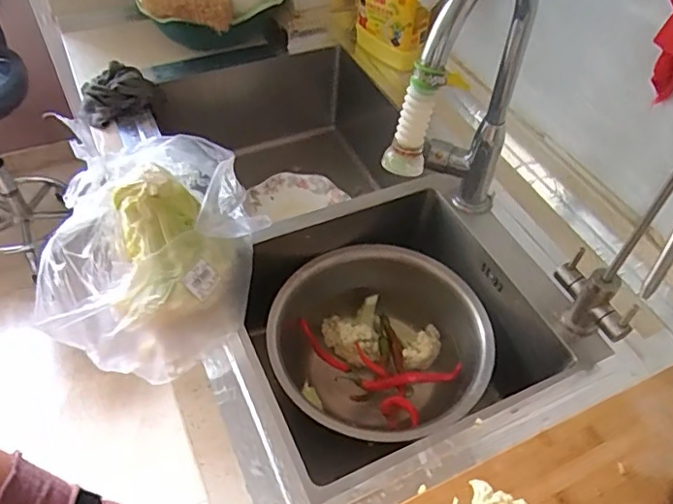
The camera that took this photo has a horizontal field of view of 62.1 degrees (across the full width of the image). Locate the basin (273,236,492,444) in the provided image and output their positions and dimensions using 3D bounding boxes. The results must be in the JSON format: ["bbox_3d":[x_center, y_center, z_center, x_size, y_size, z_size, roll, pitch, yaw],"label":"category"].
[{"bbox_3d":[0.054,0.131,0.776,0.281,0.123,0.267,1,50,-2],"label":"basin"}]

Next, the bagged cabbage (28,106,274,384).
[{"bbox_3d":[-0.198,-0.002,0.632,0.222,0.148,0.240,2,50,-1],"label":"bagged cabbage"}]

